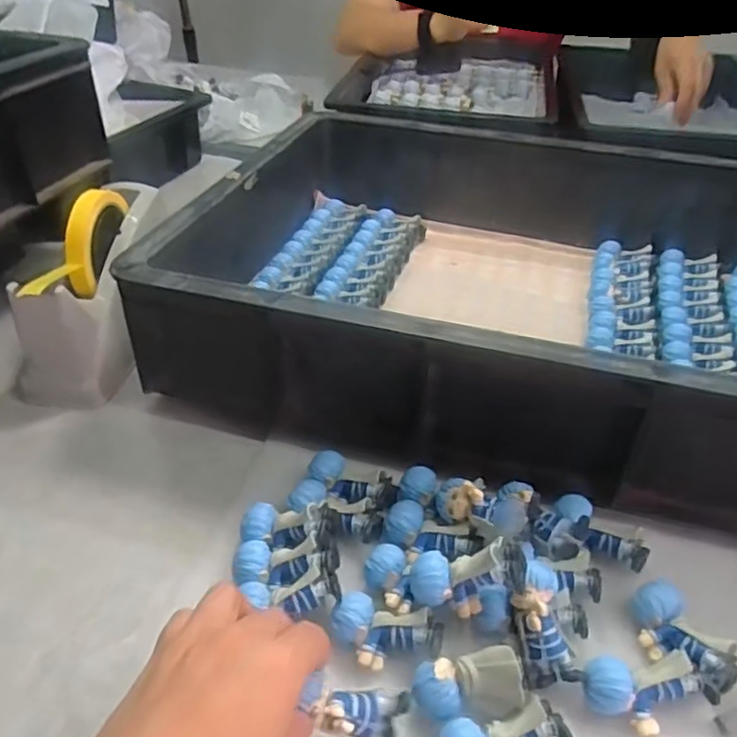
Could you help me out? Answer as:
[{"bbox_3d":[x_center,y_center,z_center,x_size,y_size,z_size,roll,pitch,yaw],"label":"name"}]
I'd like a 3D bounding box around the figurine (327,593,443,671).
[{"bbox_3d":[0.009,0.145,0.353,0.059,0.021,0.032,9,39,14],"label":"figurine"}]

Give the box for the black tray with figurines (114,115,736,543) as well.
[{"bbox_3d":[0.161,-0.082,0.573,0.575,0.143,0.416,10,39,16],"label":"black tray with figurines"}]

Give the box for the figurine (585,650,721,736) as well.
[{"bbox_3d":[0.144,0.169,0.337,0.062,0.026,0.033,-9,42,-10],"label":"figurine"}]

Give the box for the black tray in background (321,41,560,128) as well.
[{"bbox_3d":[0.132,-0.452,1.041,0.321,0.069,0.450,6,38,11],"label":"black tray in background"}]

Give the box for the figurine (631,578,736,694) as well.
[{"bbox_3d":[0.174,0.150,0.359,0.030,0.023,0.062,-25,43,-27],"label":"figurine"}]

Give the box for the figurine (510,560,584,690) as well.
[{"bbox_3d":[0.094,0.135,0.349,0.032,0.031,0.048,-2,41,-2],"label":"figurine"}]

